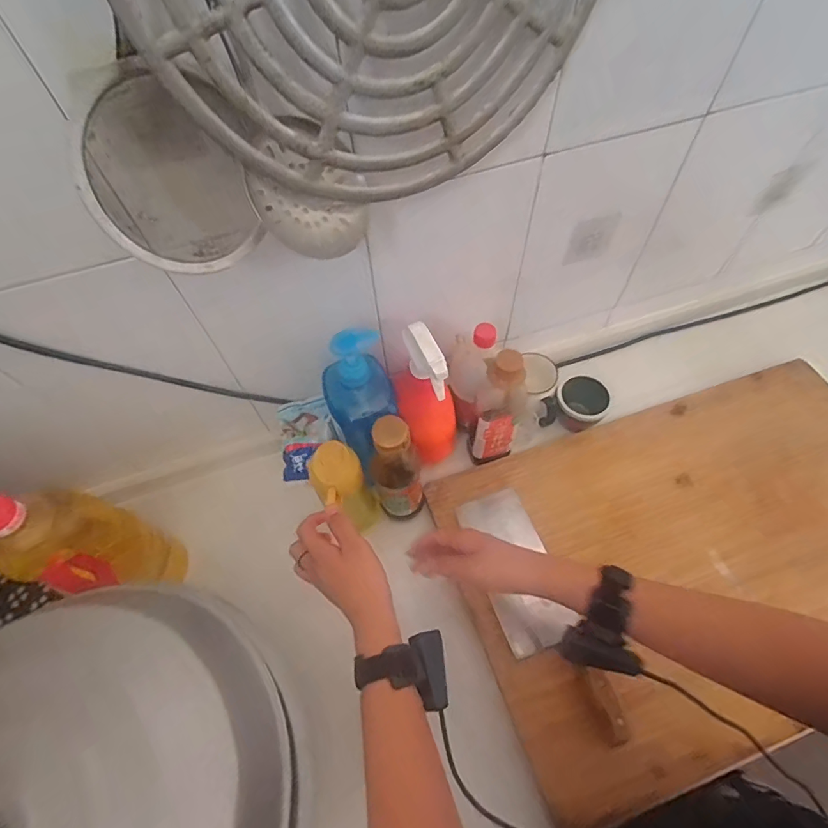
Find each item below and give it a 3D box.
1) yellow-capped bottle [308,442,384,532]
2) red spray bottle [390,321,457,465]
[{"bbox_3d":[-0.087,0.105,0.623,0.059,0.197,0.057,-38,65,-15],"label":"yellow-capped bottle"},{"bbox_3d":[0.018,-0.033,0.619,0.069,0.218,0.111,-18,61,-8],"label":"red spray bottle"}]

